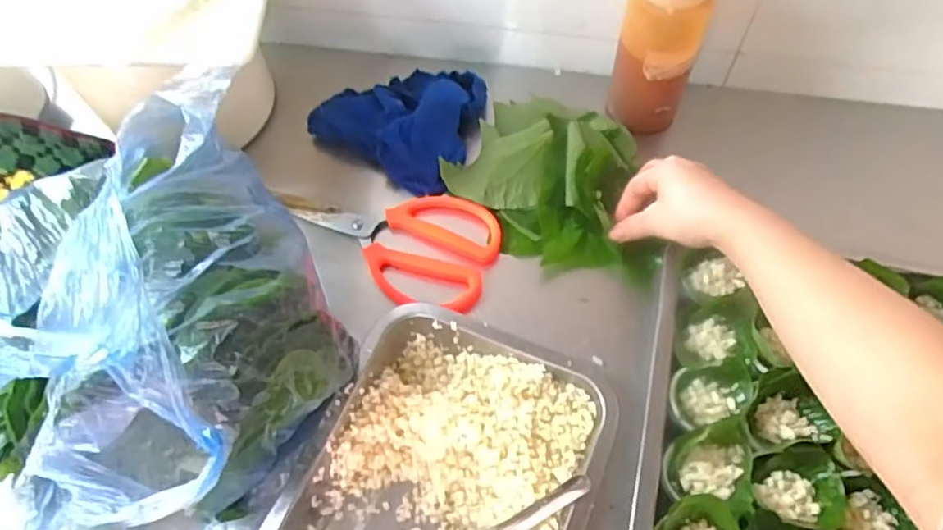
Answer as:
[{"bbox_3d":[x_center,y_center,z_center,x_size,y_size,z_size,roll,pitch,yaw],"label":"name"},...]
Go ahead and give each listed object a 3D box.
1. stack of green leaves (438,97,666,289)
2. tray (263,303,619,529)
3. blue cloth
[{"bbox_3d":[0.087,-0.074,0.562,0.199,0.054,0.147,35,67,19],"label":"stack of green leaves"},{"bbox_3d":[-0.023,0.166,0.441,0.189,0.048,0.253,20,63,12],"label":"tray"},{"bbox_3d":[-0.066,-0.146,0.604,0.137,0.051,0.122,25,64,15],"label":"blue cloth"}]

